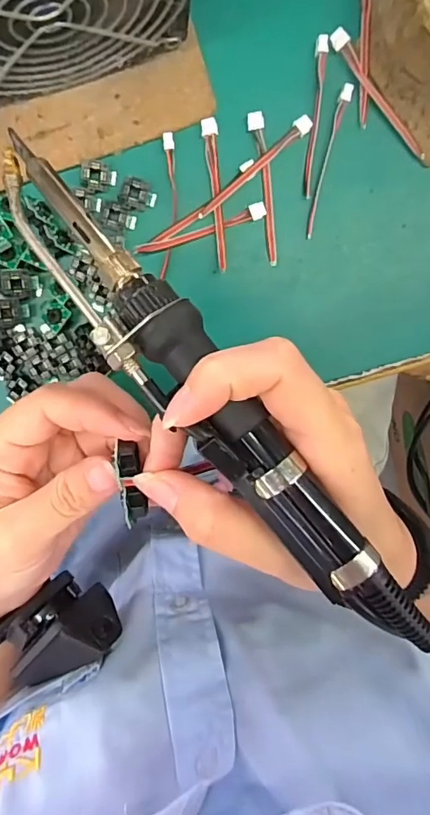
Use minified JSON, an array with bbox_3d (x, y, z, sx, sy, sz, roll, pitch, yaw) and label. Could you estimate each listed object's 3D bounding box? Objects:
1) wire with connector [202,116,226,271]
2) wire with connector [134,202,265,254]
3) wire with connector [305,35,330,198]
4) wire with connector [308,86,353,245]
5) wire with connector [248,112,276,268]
[{"bbox_3d":[0.001,-0.112,0.265,0.008,0.004,0.076,-7,104,-3],"label":"wire with connector"},{"bbox_3d":[-0.008,-0.094,0.268,0.071,0.005,0.007,-19,104,0],"label":"wire with connector"},{"bbox_3d":[0.053,-0.150,0.260,0.005,0.005,0.075,2,103,-5],"label":"wire with connector"},{"bbox_3d":[0.060,-0.129,0.265,0.006,0.005,0.076,12,102,-7],"label":"wire with connector"},{"bbox_3d":[0.027,-0.116,0.268,0.009,0.007,0.075,-9,104,-2],"label":"wire with connector"}]

